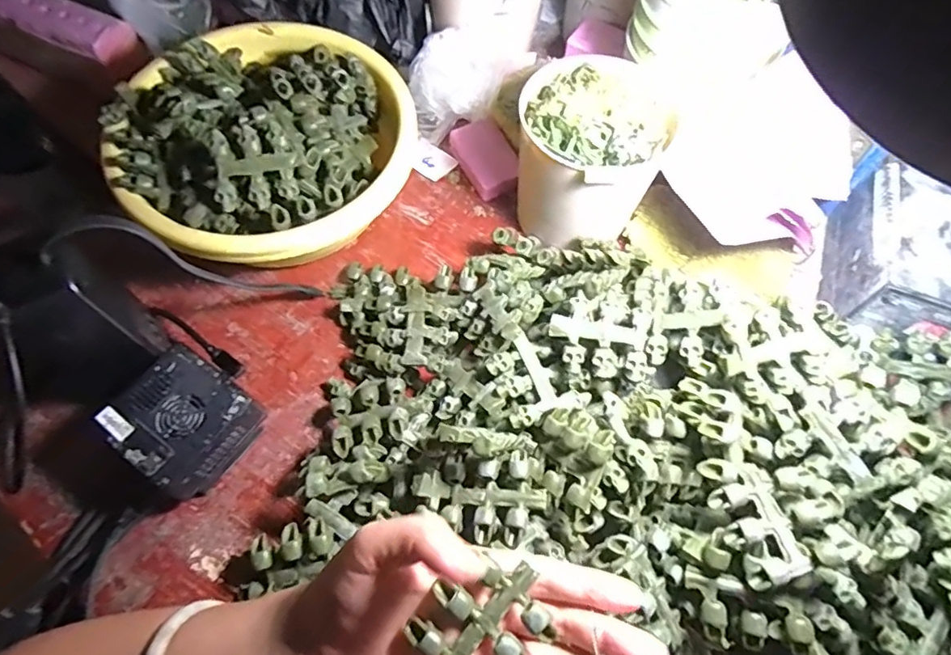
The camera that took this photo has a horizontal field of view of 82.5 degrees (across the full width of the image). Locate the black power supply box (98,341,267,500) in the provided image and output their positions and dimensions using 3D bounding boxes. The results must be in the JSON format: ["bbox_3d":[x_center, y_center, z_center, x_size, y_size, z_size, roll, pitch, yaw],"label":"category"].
[{"bbox_3d":[-0.198,0.066,0.374,0.073,0.053,0.073,32,68,14],"label":"black power supply box"}]

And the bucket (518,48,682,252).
[{"bbox_3d":[0.084,-0.134,0.433,0.112,0.108,0.118,0,64,-1],"label":"bucket"}]

